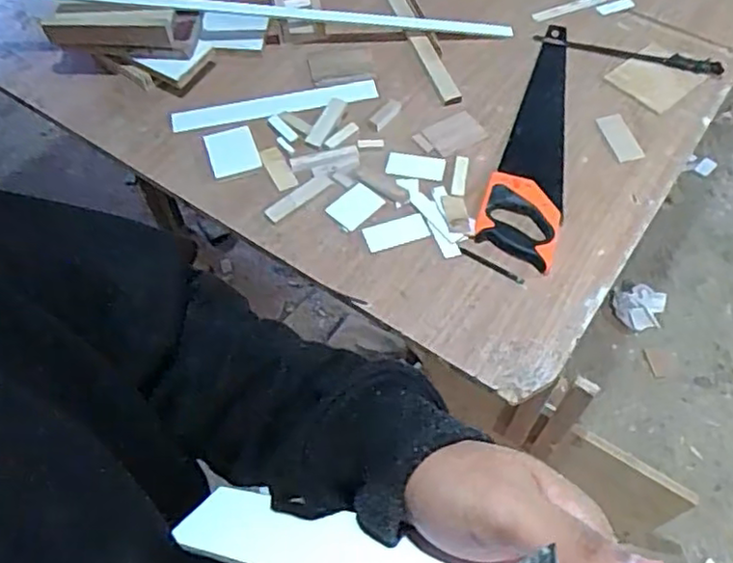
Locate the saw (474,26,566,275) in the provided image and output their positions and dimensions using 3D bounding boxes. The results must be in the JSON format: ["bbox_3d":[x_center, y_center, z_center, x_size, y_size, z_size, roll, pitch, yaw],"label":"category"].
[{"bbox_3d":[0.287,-0.243,1.064,0.113,0.026,0.511,17,60,10],"label":"saw"}]

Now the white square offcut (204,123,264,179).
[{"bbox_3d":[-0.214,-0.209,1.056,0.074,0.009,0.101,-20,61,-4],"label":"white square offcut"}]

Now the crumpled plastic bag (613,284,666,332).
[{"bbox_3d":[0.704,0.062,1.723,0.132,0.047,0.137,22,61,13],"label":"crumpled plastic bag"}]

